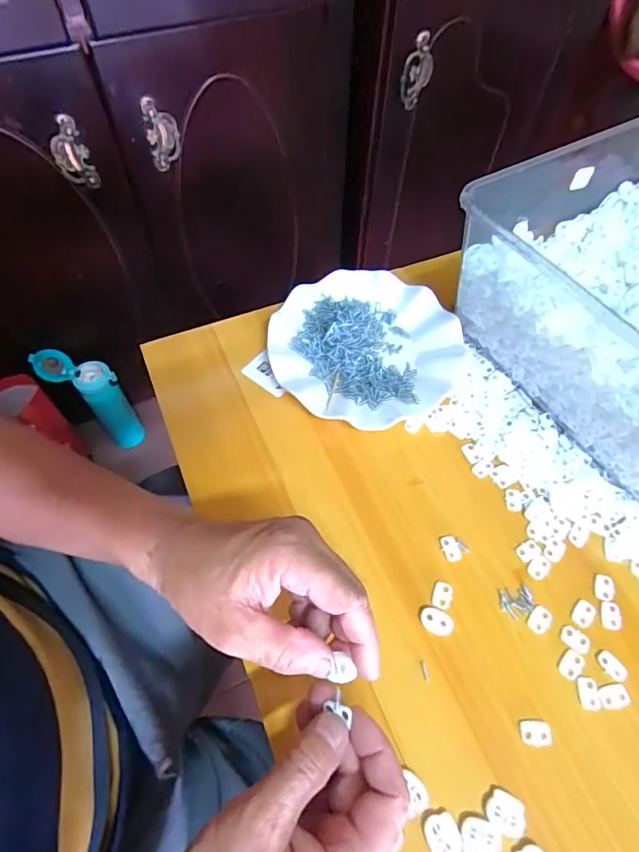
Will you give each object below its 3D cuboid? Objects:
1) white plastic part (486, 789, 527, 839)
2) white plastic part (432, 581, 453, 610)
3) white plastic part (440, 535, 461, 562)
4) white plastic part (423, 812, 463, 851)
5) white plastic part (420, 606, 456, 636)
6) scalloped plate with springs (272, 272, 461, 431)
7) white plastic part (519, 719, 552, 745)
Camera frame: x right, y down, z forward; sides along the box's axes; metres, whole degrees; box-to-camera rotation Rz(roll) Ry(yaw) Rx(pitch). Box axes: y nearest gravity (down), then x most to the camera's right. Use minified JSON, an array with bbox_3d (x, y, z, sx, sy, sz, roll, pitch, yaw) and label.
[{"bbox_3d":[0.114,0.235,0.289,0.023,0.004,0.020,24,61,13],"label":"white plastic part"},{"bbox_3d":[0.092,0.127,0.359,0.014,0.006,0.020,21,61,12],"label":"white plastic part"},{"bbox_3d":[0.104,0.097,0.378,0.012,0.007,0.020,-8,59,-6],"label":"white plastic part"},{"bbox_3d":[0.074,0.244,0.282,0.020,0.004,0.023,-13,60,-9],"label":"white plastic part"},{"bbox_3d":[0.086,0.143,0.351,0.024,0.013,0.017,17,60,10],"label":"white plastic part"},{"bbox_3d":[0.044,-0.077,0.467,0.179,0.027,0.177,0,59,0],"label":"scalloped plate with springs"},{"bbox_3d":[0.142,0.201,0.313,0.019,0.004,0.014,2,59,1],"label":"white plastic part"}]

